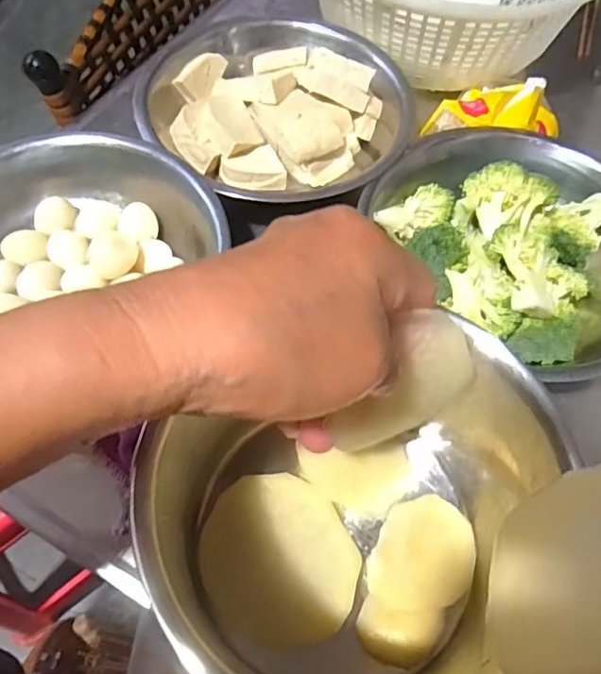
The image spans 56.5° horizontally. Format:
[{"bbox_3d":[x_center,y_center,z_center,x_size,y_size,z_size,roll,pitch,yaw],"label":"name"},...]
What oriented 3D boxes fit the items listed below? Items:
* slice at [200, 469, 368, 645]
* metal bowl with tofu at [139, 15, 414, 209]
[{"bbox_3d":[-0.010,0.107,0.274,0.072,0.005,0.080,-24,65,-16],"label":"slice"},{"bbox_3d":[-0.014,-0.166,0.400,0.183,0.061,0.149,17,61,6],"label":"metal bowl with tofu"}]

